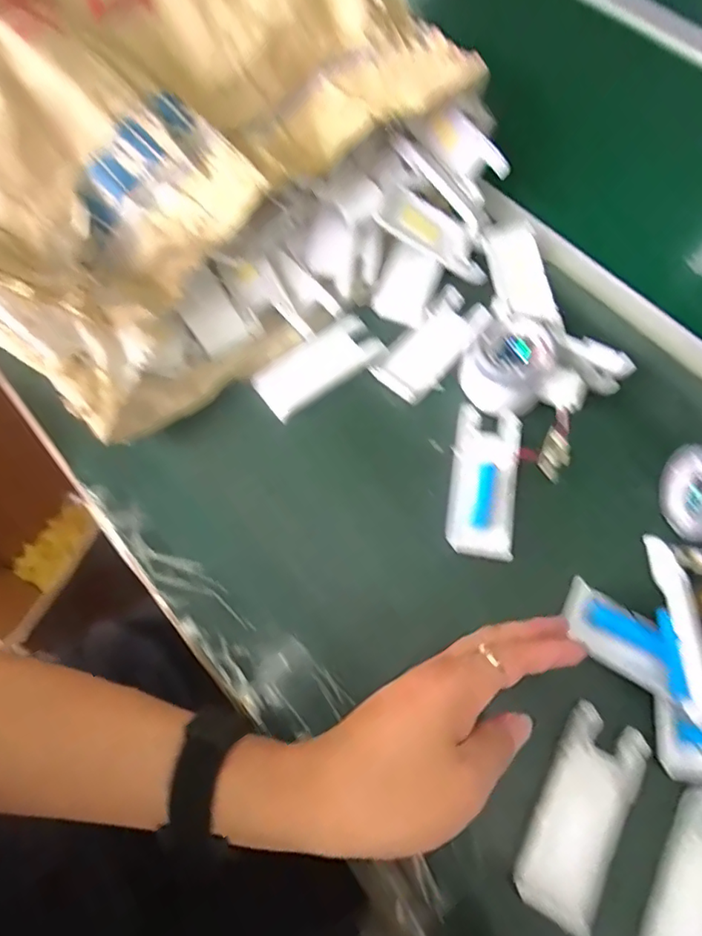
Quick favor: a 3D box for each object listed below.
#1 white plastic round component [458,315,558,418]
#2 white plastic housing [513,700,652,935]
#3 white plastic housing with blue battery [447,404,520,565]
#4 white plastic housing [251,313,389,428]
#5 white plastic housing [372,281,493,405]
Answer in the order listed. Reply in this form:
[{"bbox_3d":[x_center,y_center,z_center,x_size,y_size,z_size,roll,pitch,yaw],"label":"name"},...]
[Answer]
[{"bbox_3d":[0.111,-0.077,0.393,0.055,0.037,0.059,0,68,0],"label":"white plastic round component"},{"bbox_3d":[0.130,0.193,0.305,0.045,0.011,0.106,28,71,11],"label":"white plastic housing"},{"bbox_3d":[0.094,0.010,0.387,0.044,0.014,0.108,8,69,3],"label":"white plastic housing with blue battery"},{"bbox_3d":[-0.025,-0.079,0.423,0.101,0.009,0.046,-33,72,-12],"label":"white plastic housing"},{"bbox_3d":[0.064,-0.098,0.426,0.048,0.017,0.105,38,73,14],"label":"white plastic housing"}]

